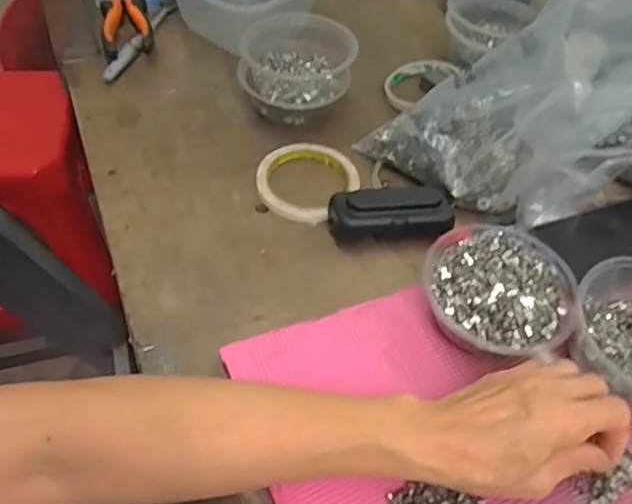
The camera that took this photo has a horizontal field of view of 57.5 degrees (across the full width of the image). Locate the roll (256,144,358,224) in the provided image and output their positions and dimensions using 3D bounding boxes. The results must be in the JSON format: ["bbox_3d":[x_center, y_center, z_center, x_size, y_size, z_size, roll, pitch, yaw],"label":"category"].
[{"bbox_3d":[-0.012,-0.068,0.557,0.085,0.026,0.094,25,55,16],"label":"roll"}]

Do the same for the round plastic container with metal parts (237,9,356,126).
[{"bbox_3d":[-0.024,-0.198,0.608,0.111,0.073,0.114,1,52,-2],"label":"round plastic container with metal parts"}]

